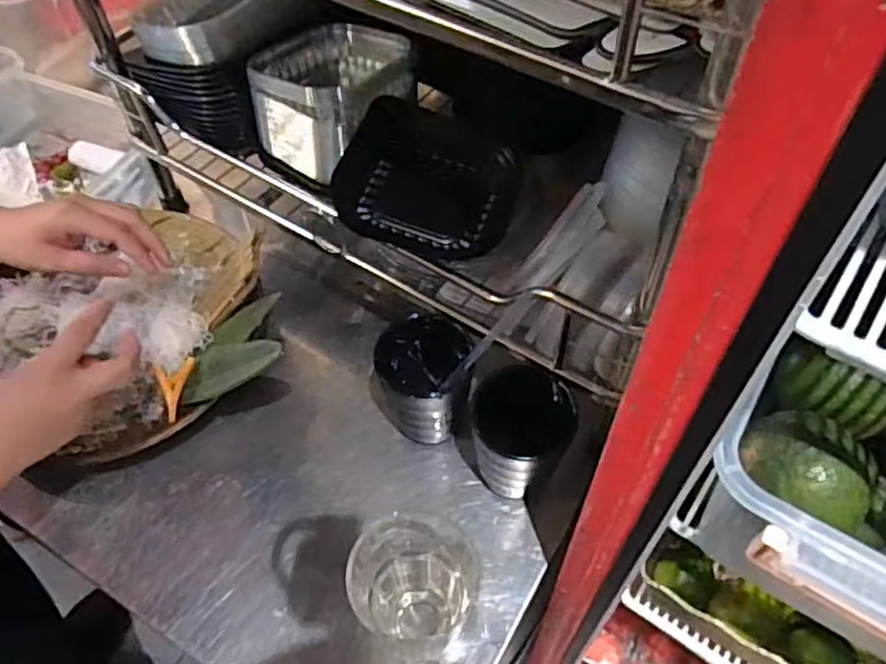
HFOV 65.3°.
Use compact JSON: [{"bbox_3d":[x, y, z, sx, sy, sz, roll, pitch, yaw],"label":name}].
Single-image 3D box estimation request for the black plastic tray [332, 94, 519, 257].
[{"bbox_3d":[-0.009,-0.126,0.563,0.141,0.046,0.132,12,55,10],"label":"black plastic tray"}]

